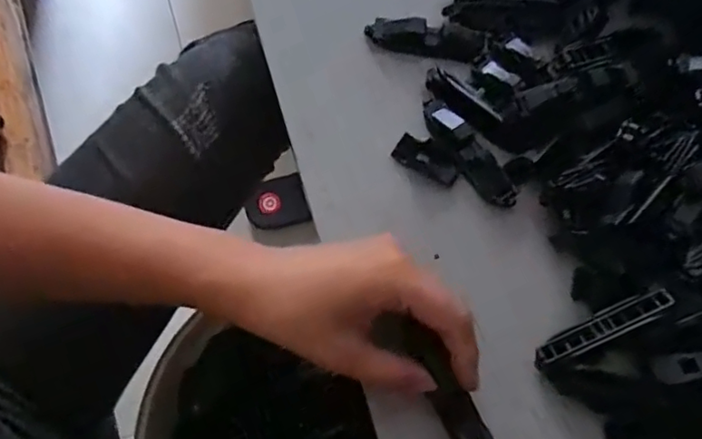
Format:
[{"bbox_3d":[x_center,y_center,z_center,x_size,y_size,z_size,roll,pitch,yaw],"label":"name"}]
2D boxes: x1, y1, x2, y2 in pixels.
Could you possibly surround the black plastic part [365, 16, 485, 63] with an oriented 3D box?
[{"bbox_3d":[0.047,-0.116,0.378,0.073,0.010,0.024,11,77,2],"label":"black plastic part"}]

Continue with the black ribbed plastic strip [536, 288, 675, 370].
[{"bbox_3d":[0.135,0.059,0.321,0.076,0.013,0.014,-31,78,13],"label":"black ribbed plastic strip"}]

